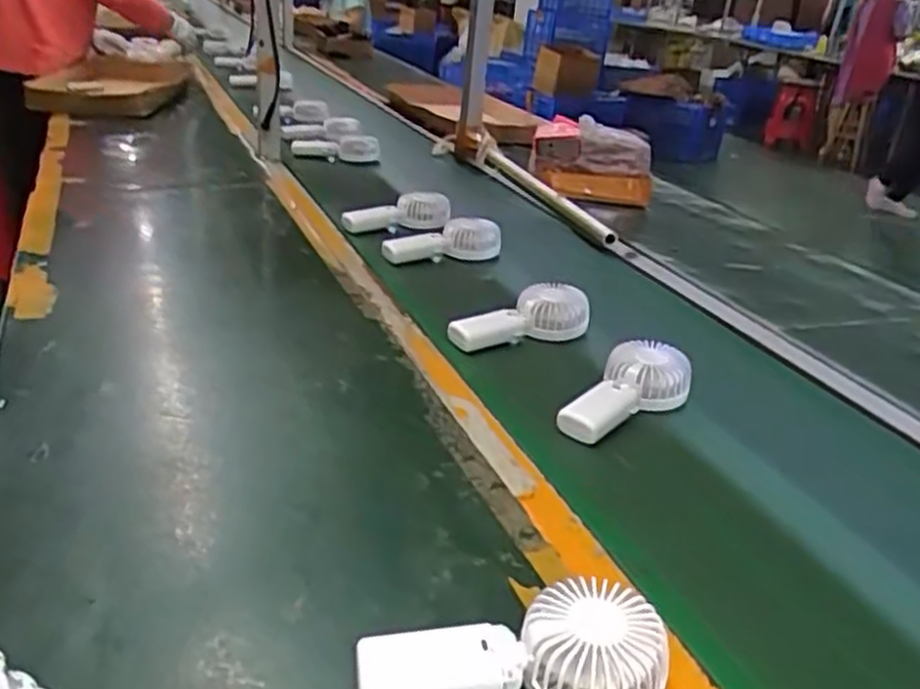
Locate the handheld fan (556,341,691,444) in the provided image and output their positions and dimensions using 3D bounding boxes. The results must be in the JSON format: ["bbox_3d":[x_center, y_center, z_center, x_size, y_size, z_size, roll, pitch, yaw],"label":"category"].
[{"bbox_3d":[0.173,0.054,0.797,0.086,0.064,0.174,22,31,29],"label":"handheld fan"}]

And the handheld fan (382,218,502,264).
[{"bbox_3d":[-0.028,-0.156,1.164,0.184,0.055,0.065,-2,28,-15],"label":"handheld fan"}]

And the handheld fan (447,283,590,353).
[{"bbox_3d":[0.082,-0.028,0.936,0.195,0.047,0.072,-12,32,-32],"label":"handheld fan"}]

